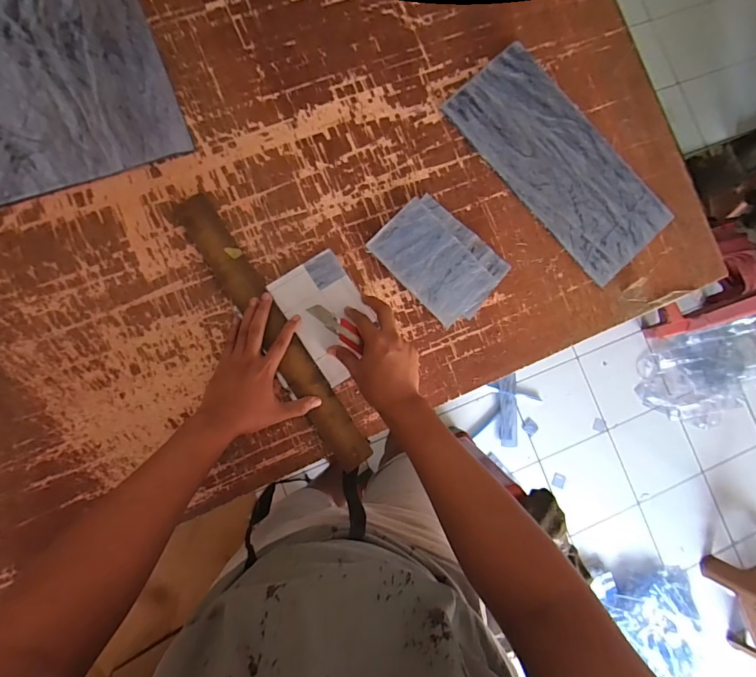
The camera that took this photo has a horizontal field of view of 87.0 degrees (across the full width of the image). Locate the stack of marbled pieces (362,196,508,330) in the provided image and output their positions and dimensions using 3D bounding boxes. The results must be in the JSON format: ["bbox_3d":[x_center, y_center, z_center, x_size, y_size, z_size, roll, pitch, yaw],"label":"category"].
[{"bbox_3d":[0.090,-0.117,0.592,0.179,0.016,0.133,41,83,-3],"label":"stack of marbled pieces"}]

